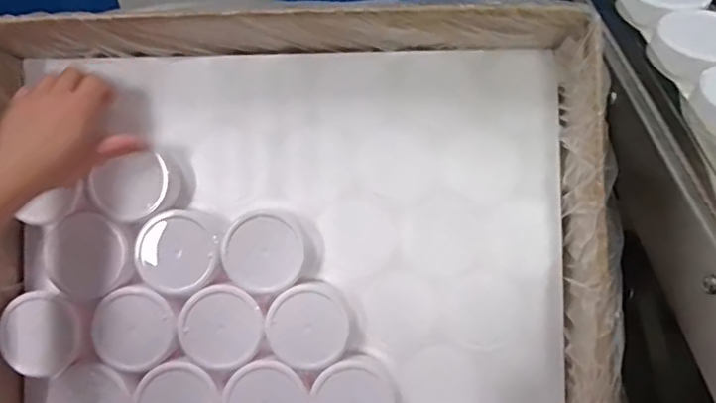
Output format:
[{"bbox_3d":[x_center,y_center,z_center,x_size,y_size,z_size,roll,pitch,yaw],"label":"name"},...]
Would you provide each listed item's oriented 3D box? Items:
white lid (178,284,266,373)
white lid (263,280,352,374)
[{"bbox_3d":[-0.124,0.115,0.513,0.073,0.006,0.074,0,89,1],"label":"white lid"},{"bbox_3d":[-0.044,0.112,0.522,0.075,0.026,0.074,0,88,-1],"label":"white lid"}]

